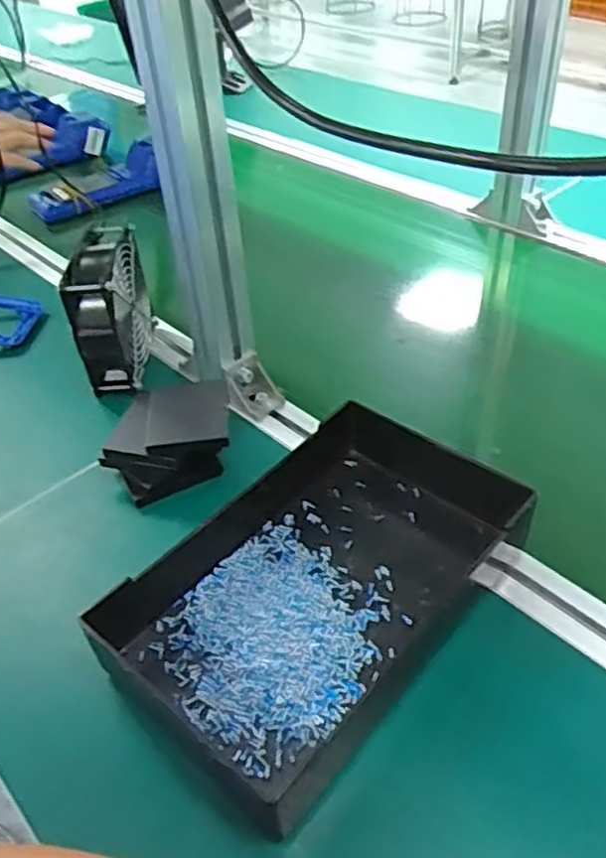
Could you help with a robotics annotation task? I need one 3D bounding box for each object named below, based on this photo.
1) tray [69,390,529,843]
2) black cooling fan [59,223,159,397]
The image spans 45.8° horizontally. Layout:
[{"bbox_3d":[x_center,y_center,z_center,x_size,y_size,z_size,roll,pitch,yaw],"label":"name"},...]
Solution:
[{"bbox_3d":[0.023,0.088,0.473,0.169,0.050,0.294,28,52,32],"label":"tray"},{"bbox_3d":[-0.175,-0.109,0.665,0.046,0.120,0.117,-4,42,2],"label":"black cooling fan"}]

